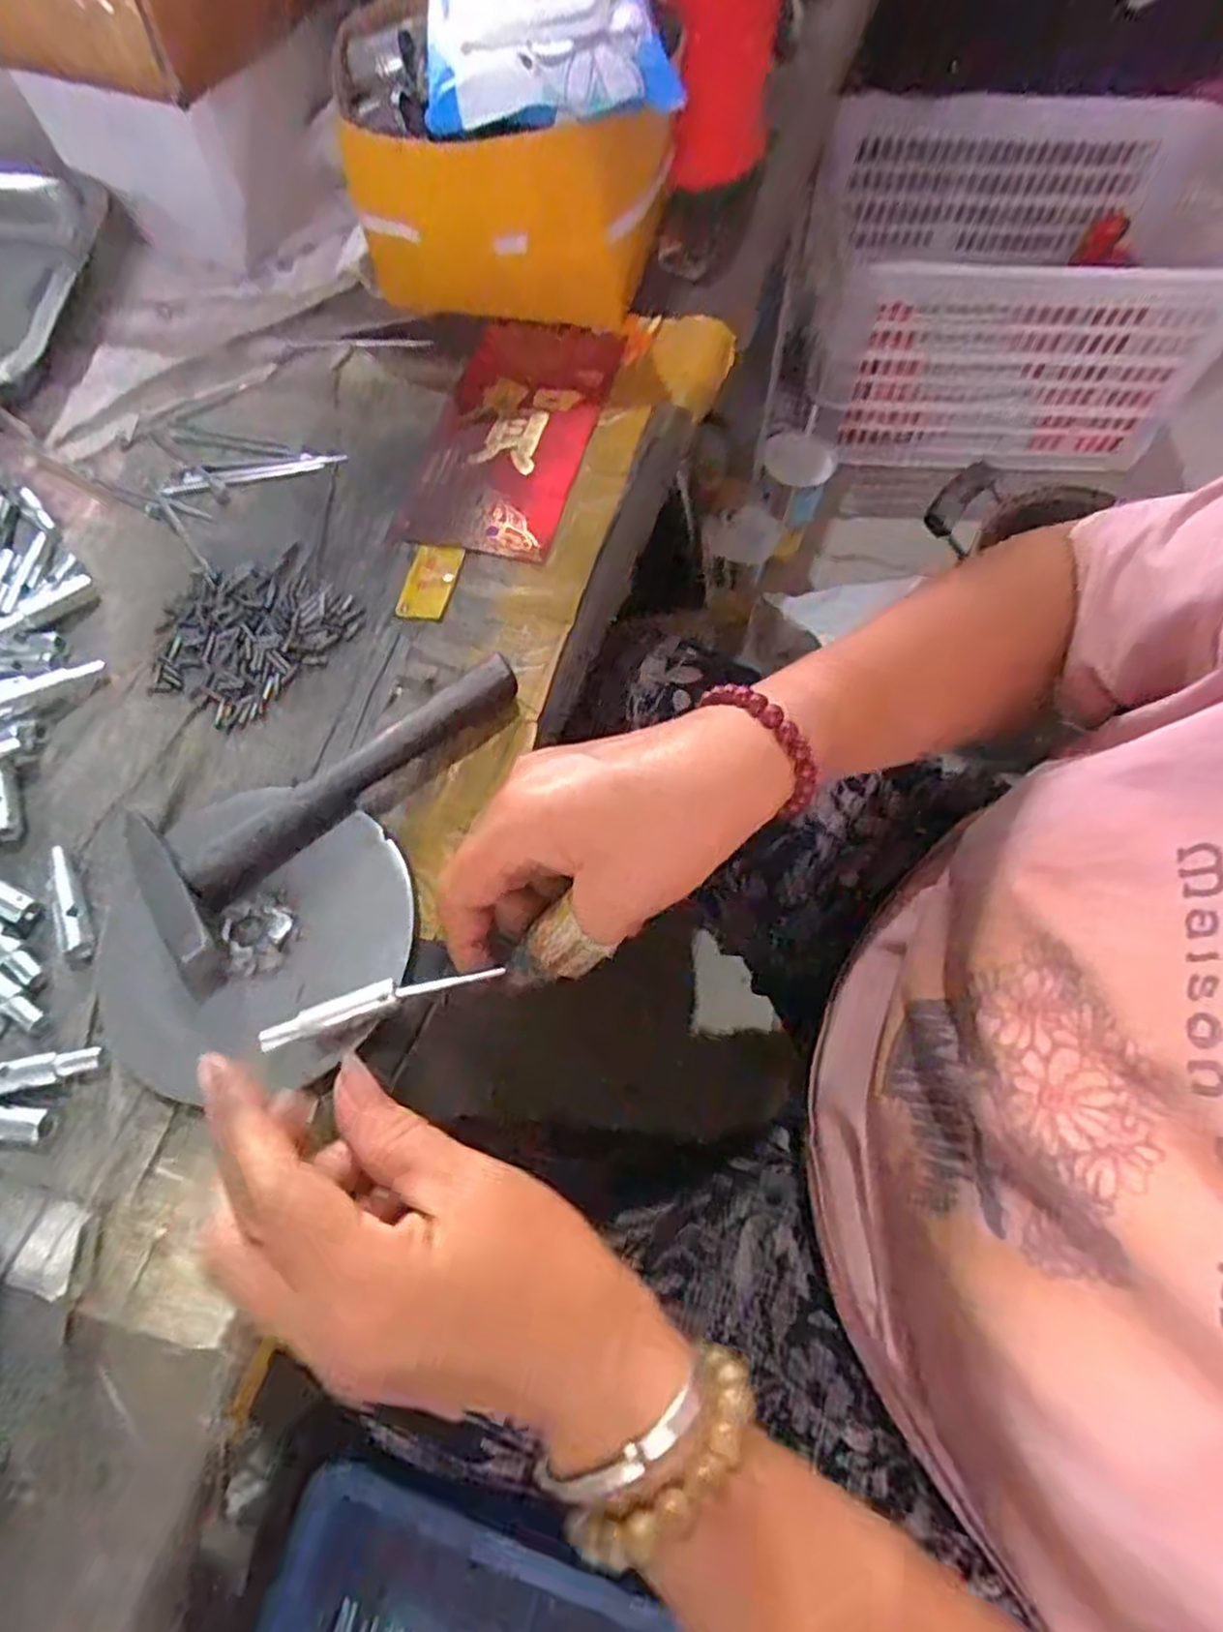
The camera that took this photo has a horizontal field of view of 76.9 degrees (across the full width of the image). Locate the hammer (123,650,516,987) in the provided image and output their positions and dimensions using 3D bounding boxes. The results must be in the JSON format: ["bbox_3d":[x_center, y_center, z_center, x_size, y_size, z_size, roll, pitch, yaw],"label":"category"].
[{"bbox_3d":[-0.128,-0.019,0.331,0.083,0.026,0.178,39,74,15],"label":"hammer"}]

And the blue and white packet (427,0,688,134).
[{"bbox_3d":[-0.033,-0.378,0.353,0.105,0.030,0.144,-5,68,-1],"label":"blue and white packet"}]

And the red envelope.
[{"bbox_3d":[-0.052,-0.208,0.412,0.083,0.010,0.159,12,69,6],"label":"red envelope"}]

